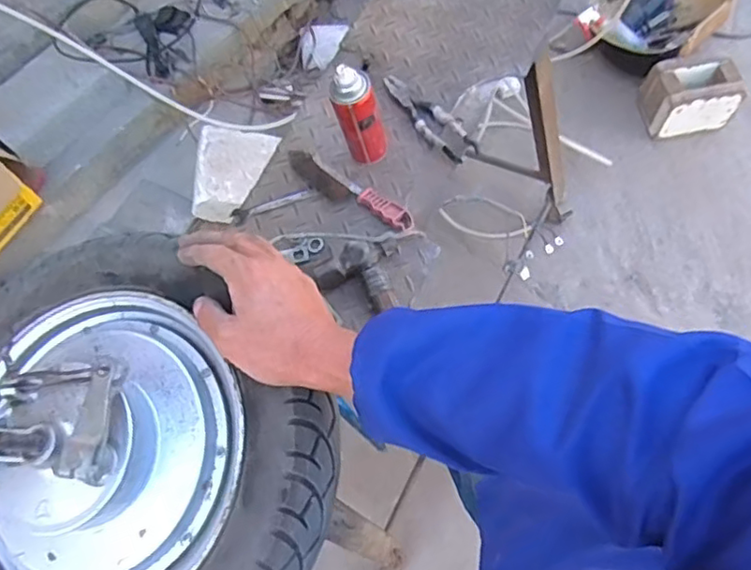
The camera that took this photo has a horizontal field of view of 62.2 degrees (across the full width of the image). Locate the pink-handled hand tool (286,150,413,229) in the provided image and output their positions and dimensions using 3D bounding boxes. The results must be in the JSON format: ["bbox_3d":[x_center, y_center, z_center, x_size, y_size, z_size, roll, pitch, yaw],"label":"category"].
[{"bbox_3d":[-0.038,-0.145,0.943,0.223,0.031,0.044,30,72,18],"label":"pink-handled hand tool"}]

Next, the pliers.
[{"bbox_3d":[0.078,-0.263,0.968,0.053,0.025,0.201,-38,67,-10],"label":"pliers"}]

